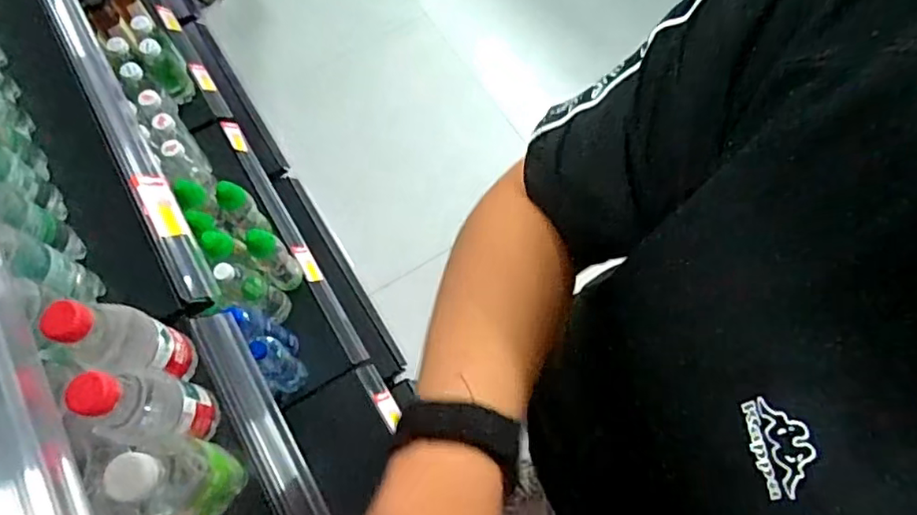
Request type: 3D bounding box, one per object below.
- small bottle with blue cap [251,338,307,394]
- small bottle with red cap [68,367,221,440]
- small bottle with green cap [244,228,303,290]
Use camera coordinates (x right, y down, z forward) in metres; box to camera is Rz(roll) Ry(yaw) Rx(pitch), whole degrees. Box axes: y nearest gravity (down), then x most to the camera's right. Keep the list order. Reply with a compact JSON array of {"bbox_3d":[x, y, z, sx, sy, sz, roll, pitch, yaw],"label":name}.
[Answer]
[{"bbox_3d":[-0.335,0.185,1.052,0.071,0.223,0.071,0,69,1],"label":"small bottle with blue cap"},{"bbox_3d":[-0.257,0.128,0.501,0.060,0.175,0.059,0,69,1],"label":"small bottle with red cap"},{"bbox_3d":[-0.355,0.008,1.142,0.057,0.186,0.060,0,69,1],"label":"small bottle with green cap"}]

